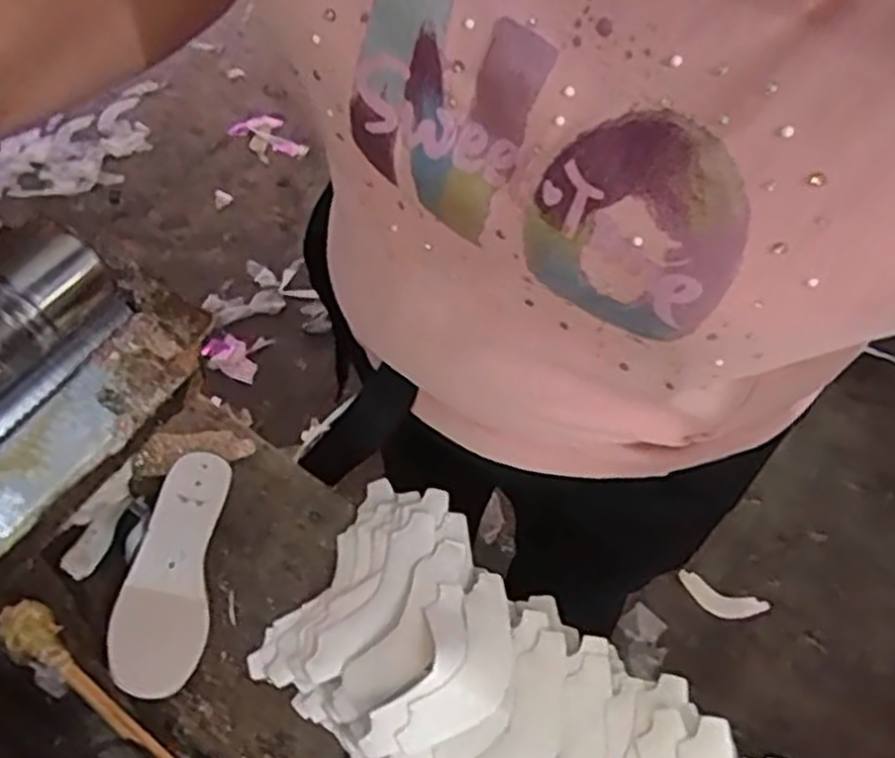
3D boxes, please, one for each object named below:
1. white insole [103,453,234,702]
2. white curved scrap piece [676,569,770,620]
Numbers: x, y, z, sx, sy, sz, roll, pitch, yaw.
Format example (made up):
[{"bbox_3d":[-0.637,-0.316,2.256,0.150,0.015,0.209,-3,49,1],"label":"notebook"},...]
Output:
[{"bbox_3d":[-0.172,0.115,0.493,0.050,0.022,0.155,1,57,-2],"label":"white insole"},{"bbox_3d":[0.415,0.335,1.199,0.137,0.007,0.050,18,58,9],"label":"white curved scrap piece"}]

